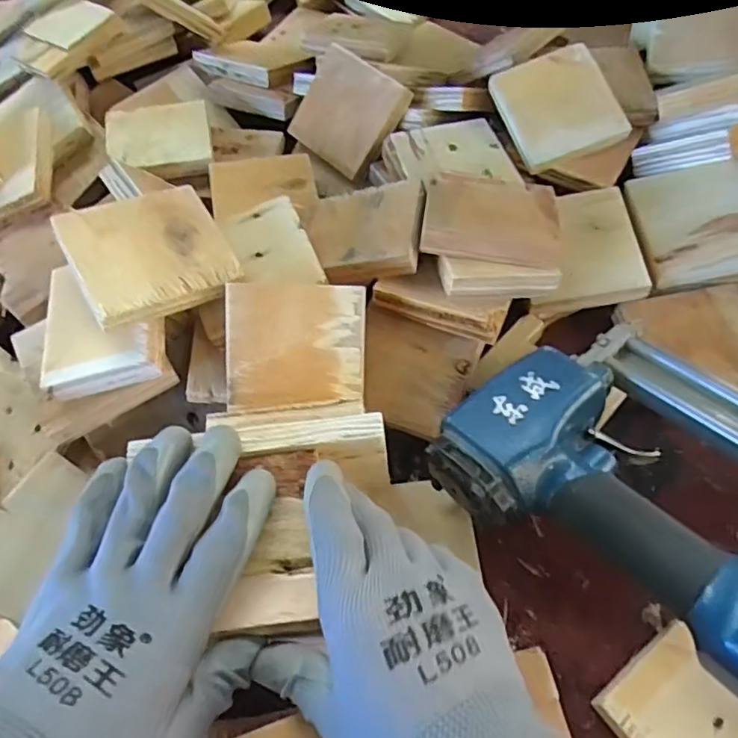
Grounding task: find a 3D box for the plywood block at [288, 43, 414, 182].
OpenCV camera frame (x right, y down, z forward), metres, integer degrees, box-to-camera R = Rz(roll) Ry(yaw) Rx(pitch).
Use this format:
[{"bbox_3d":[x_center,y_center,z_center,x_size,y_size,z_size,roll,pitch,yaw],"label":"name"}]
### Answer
[{"bbox_3d":[-0.021,-0.223,0.511,0.098,0.012,0.084,42,115,22],"label":"plywood block"}]

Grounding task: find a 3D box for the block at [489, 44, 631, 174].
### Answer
[{"bbox_3d":[0.150,-0.208,0.465,0.082,0.015,0.086,-20,84,2],"label":"block"}]

